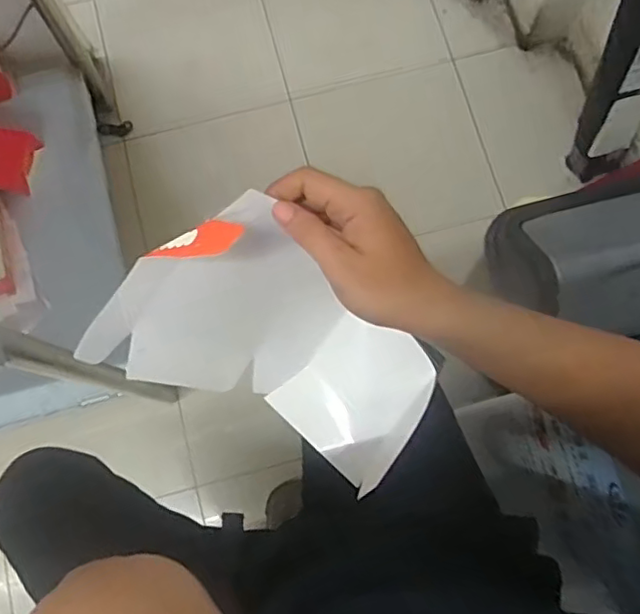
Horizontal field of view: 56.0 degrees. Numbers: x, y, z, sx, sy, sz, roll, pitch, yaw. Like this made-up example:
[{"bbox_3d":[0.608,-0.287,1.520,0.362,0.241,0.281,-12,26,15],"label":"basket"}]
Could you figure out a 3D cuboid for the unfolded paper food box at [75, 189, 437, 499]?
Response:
[{"bbox_3d":[-0.038,0.042,0.454,0.131,0.102,0.248,-50,122,-10],"label":"unfolded paper food box"}]

